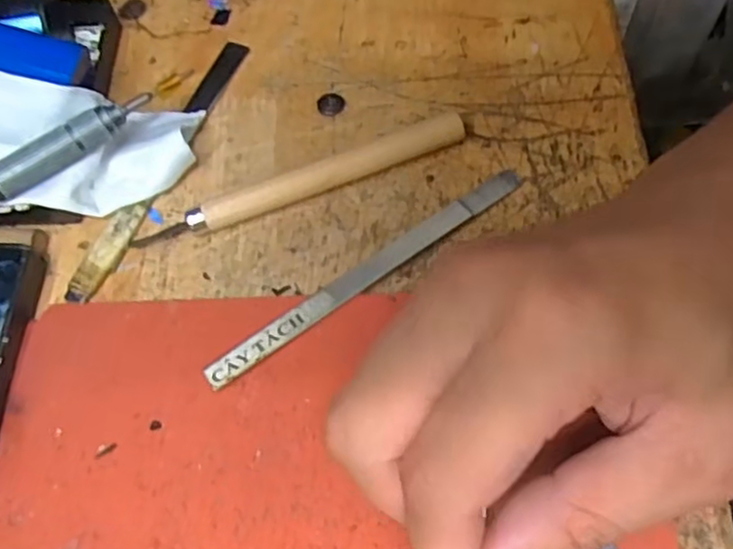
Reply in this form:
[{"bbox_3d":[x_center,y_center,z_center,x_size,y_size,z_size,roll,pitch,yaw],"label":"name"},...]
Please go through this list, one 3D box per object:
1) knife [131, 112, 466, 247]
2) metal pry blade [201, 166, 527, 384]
[{"bbox_3d":[-0.023,-0.033,0.255,0.123,0.015,0.009,-19,61,-7],"label":"knife"},{"bbox_3d":[0.002,-0.002,0.241,0.129,0.004,0.010,-34,64,-15],"label":"metal pry blade"}]

